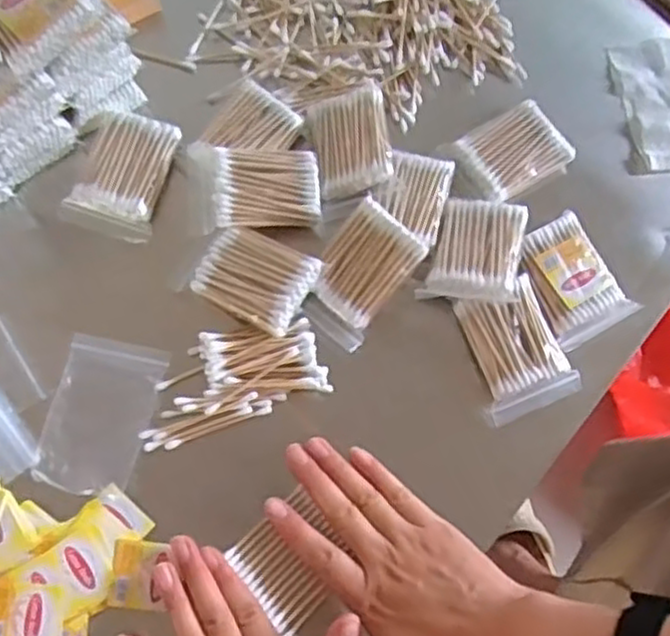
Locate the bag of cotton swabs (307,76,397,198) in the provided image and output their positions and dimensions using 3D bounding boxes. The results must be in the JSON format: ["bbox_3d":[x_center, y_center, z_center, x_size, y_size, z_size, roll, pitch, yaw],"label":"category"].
[{"bbox_3d":[0.012,-0.128,0.535,0.054,0.021,0.081,-11,72,-6],"label":"bag of cotton swabs"}]

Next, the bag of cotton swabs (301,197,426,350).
[{"bbox_3d":[0.016,-0.030,0.505,0.056,0.015,0.089,36,93,4],"label":"bag of cotton swabs"}]

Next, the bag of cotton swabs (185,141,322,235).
[{"bbox_3d":[-0.056,-0.091,0.522,0.086,0.026,0.060,-1,79,-17],"label":"bag of cotton swabs"}]

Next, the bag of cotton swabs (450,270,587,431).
[{"bbox_3d":[0.124,0.020,0.499,0.062,0.020,0.085,-18,72,-8],"label":"bag of cotton swabs"}]

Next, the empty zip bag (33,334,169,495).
[{"bbox_3d":[-0.152,0.062,0.482,0.063,0.006,0.098,15,71,3],"label":"empty zip bag"}]

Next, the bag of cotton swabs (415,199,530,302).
[{"bbox_3d":[0.097,-0.048,0.507,0.061,0.021,0.080,12,71,2],"label":"bag of cotton swabs"}]

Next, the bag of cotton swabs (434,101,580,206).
[{"bbox_3d":[0.128,-0.119,0.552,0.083,0.025,0.058,-30,75,-12],"label":"bag of cotton swabs"}]

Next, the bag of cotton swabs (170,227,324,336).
[{"bbox_3d":[-0.059,-0.029,0.500,0.086,0.021,0.056,27,72,7],"label":"bag of cotton swabs"}]

